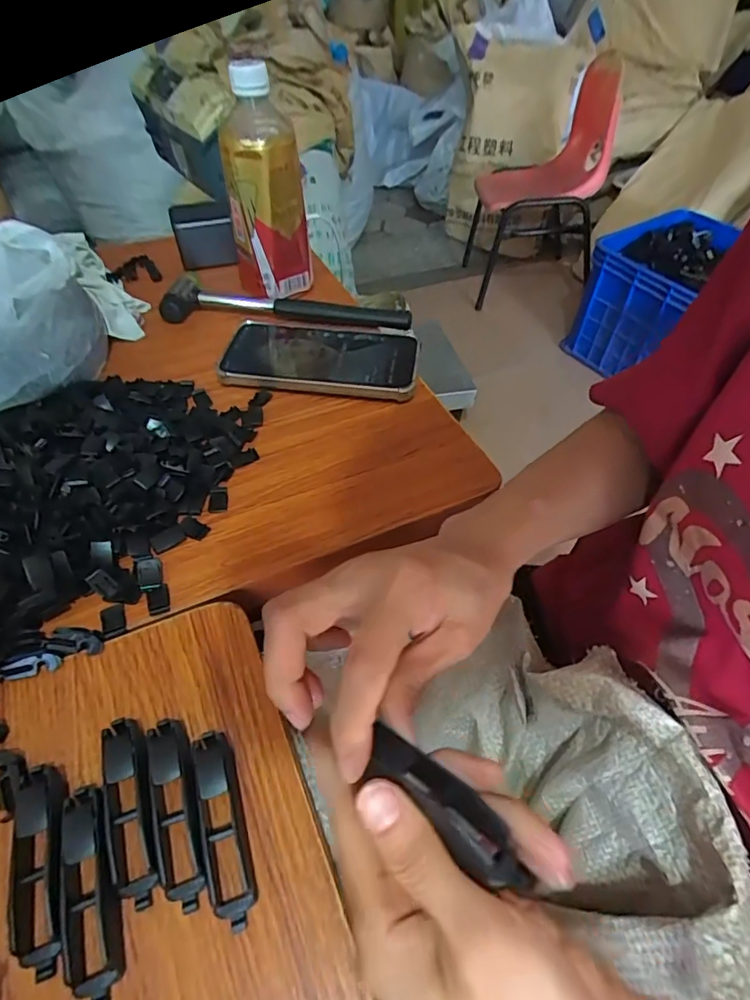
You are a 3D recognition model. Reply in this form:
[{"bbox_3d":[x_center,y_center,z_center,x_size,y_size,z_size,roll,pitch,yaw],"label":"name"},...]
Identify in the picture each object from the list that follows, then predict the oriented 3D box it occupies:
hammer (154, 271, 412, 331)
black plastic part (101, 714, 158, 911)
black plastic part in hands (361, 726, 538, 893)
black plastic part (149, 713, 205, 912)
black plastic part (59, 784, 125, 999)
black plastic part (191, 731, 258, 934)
[{"bbox_3d":[-0.087,-0.193,0.513,0.240,0.028,0.046,3,50,-1],"label":"hammer"},{"bbox_3d":[-0.111,0.139,0.236,0.019,0.015,0.077,-14,52,-14],"label":"black plastic part"},{"bbox_3d":[0.024,0.107,0.183,0.066,0.013,0.021,32,55,33],"label":"black plastic part in hands"},{"bbox_3d":[-0.090,0.140,0.235,0.020,0.016,0.076,-12,52,-13],"label":"black plastic part"},{"bbox_3d":[-0.120,0.162,0.215,0.021,0.011,0.076,-17,53,-17],"label":"black plastic part"},{"bbox_3d":[-0.068,0.145,0.232,0.018,0.016,0.076,-13,52,-13],"label":"black plastic part"}]

